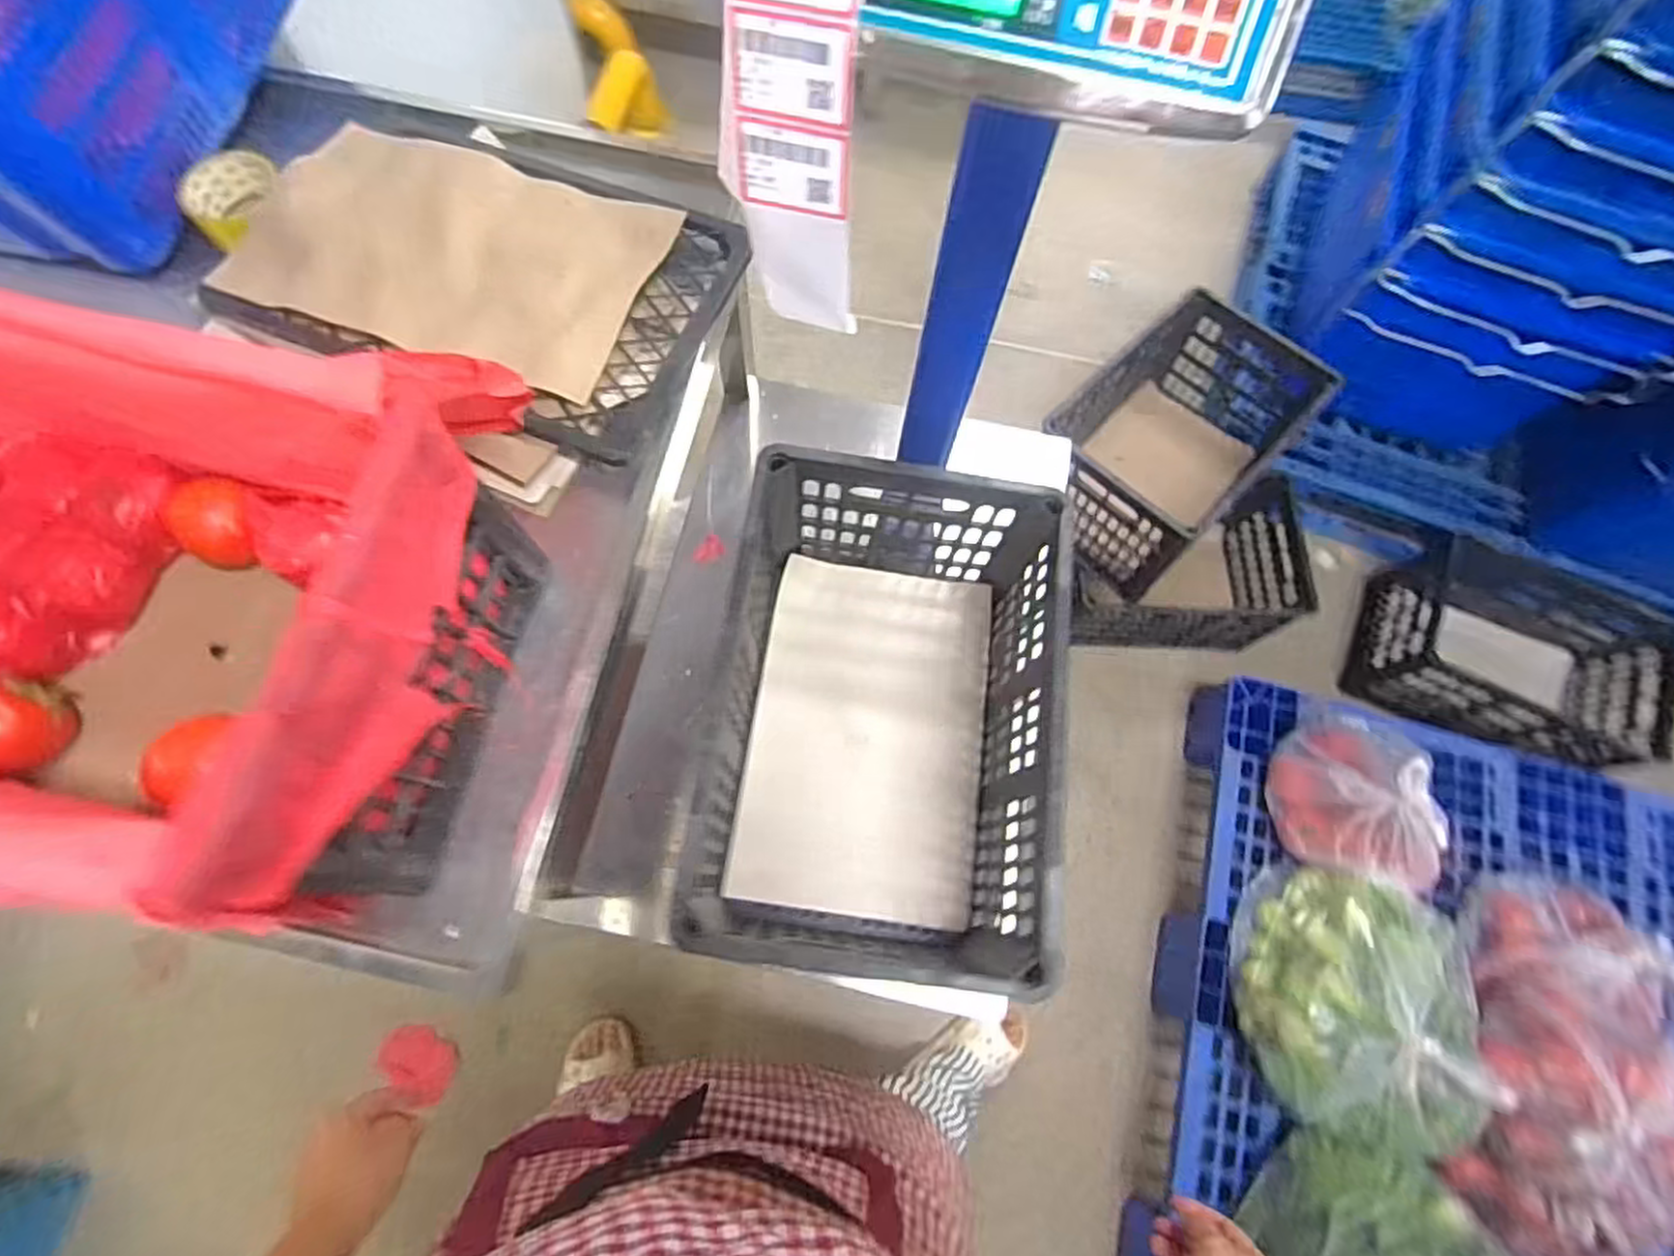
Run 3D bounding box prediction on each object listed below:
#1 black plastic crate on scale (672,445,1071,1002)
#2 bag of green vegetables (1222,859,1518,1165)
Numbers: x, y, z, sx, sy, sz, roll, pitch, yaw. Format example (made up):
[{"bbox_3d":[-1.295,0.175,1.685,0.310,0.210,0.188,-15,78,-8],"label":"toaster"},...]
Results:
[{"bbox_3d":[0.043,0.084,0.690,0.283,0.222,0.414,9,71,1],"label":"black plastic crate on scale"},{"bbox_3d":[0.750,0.530,1.048,0.274,0.178,0.354,10,71,1],"label":"bag of green vegetables"}]

